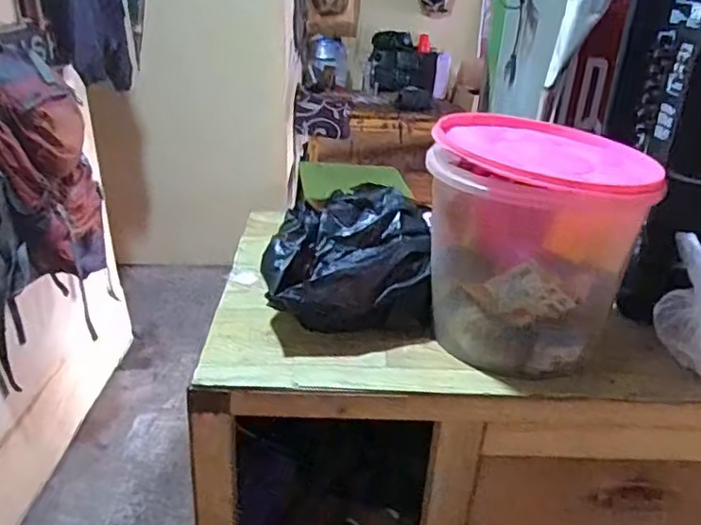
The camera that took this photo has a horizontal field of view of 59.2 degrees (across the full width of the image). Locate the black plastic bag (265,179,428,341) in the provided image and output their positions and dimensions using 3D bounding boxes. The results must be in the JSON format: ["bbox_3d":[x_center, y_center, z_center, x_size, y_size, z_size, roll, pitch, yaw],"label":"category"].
[{"bbox_3d":[-0.004,-0.004,0.809,0.208,0.127,0.186,-1,27,-5],"label":"black plastic bag"}]

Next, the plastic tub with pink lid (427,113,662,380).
[{"bbox_3d":[0.218,-0.025,0.733,0.228,0.234,0.215,16,30,27],"label":"plastic tub with pink lid"}]

